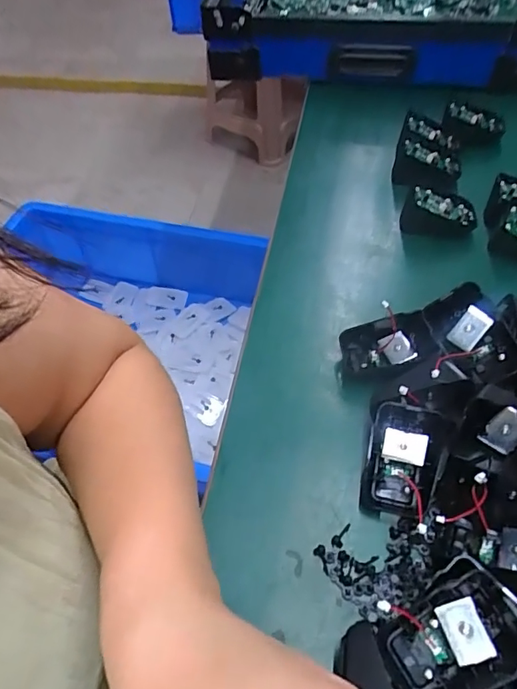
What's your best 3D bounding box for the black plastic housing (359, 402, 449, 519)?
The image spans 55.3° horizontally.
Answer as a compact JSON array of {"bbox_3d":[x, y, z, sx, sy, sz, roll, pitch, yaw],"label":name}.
[{"bbox_3d":[0.096,0.078,0.329,0.047,0.016,0.075,12,89,19],"label":"black plastic housing"}]

